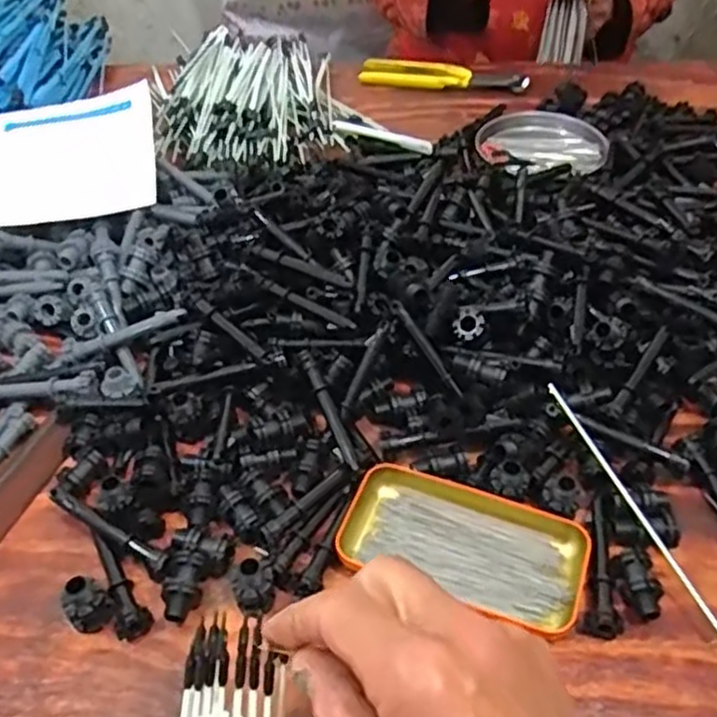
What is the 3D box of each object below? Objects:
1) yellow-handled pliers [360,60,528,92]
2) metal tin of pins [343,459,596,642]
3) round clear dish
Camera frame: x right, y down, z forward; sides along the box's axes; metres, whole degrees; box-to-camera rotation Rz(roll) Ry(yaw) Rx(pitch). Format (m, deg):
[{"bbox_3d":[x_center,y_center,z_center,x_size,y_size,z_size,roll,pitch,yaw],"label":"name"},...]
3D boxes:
[{"bbox_3d":[0.106,-0.350,0.921,0.202,0.023,0.044,5,45,6],"label":"yellow-handled pliers"},{"bbox_3d":[0.063,0.115,0.455,0.145,0.025,0.065,15,47,16],"label":"metal tin of pins"},{"bbox_3d":[0.193,-0.228,0.783,0.131,0.019,0.114,5,45,7],"label":"round clear dish"}]

